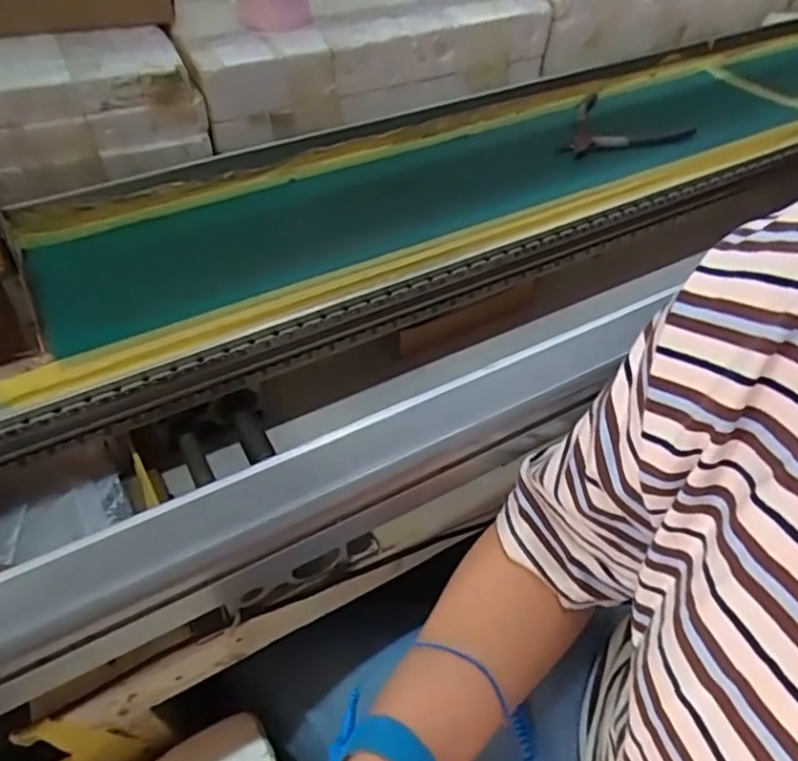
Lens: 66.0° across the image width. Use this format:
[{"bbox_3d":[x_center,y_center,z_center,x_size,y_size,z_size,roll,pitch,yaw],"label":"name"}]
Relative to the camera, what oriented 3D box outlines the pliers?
[{"bbox_3d":[0.248,-0.265,0.658,0.125,0.009,0.142,18,49,14],"label":"pliers"}]

